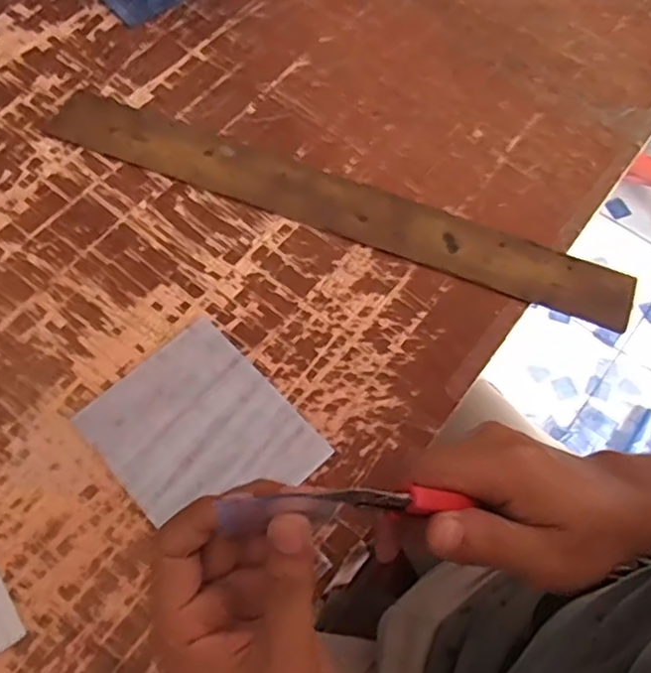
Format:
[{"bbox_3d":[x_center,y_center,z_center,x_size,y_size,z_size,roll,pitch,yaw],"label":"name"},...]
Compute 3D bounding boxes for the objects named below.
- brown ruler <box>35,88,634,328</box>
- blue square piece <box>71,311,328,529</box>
[{"bbox_3d":[0.006,-0.097,0.467,0.433,0.005,0.049,21,67,6],"label":"brown ruler"},{"bbox_3d":[-0.076,0.061,0.397,0.105,0.010,0.121,-41,77,-17],"label":"blue square piece"}]

